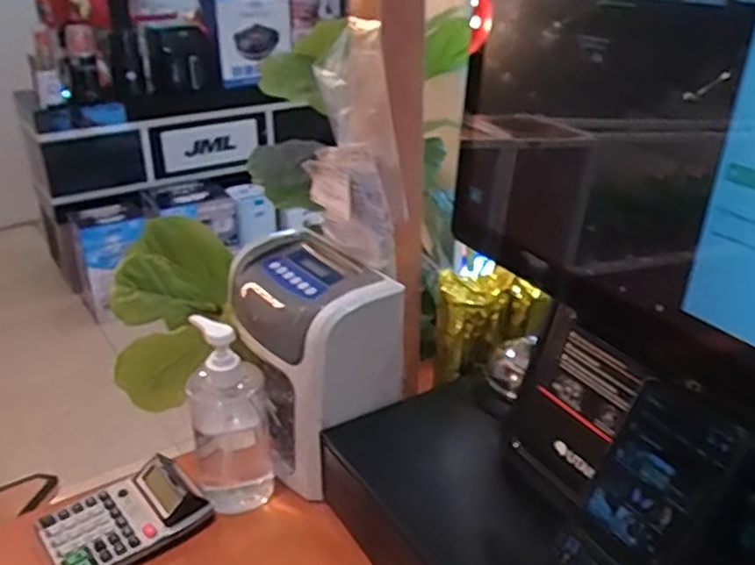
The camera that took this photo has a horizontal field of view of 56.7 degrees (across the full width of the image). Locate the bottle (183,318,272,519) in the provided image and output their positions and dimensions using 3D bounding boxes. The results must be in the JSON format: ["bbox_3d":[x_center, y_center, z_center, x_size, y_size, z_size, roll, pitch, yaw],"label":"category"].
[{"bbox_3d":[-0.143,0.122,0.673,0.070,0.196,0.070,-6,27,-11],"label":"bottle"}]

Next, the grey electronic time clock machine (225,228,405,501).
[{"bbox_3d":[-0.070,0.074,0.711,0.115,0.195,0.173,-17,30,-30],"label":"grey electronic time clock machine"}]

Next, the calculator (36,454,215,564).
[{"bbox_3d":[-0.235,0.219,0.648,0.135,0.040,0.094,-21,33,-36],"label":"calculator"}]

